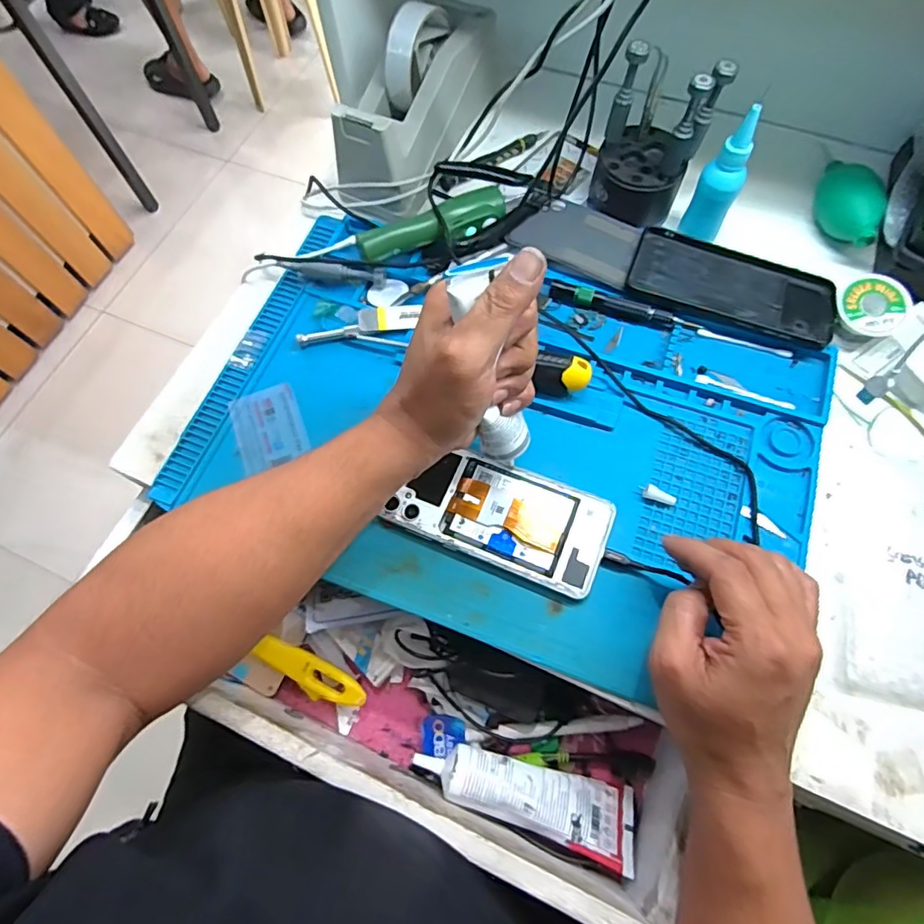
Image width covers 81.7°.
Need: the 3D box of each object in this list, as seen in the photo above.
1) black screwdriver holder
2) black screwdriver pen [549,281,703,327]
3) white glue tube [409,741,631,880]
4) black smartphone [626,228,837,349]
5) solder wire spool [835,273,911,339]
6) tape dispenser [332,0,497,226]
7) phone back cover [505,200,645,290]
[{"bbox_3d":[0.160,-0.274,0.445,0.079,0.112,0.064,15,69,8],"label":"black screwdriver holder"},{"bbox_3d":[0.138,-0.132,0.458,0.127,0.011,0.014,21,70,10],"label":"black screwdriver pen"},{"bbox_3d":[0.047,0.249,0.393,0.162,0.032,0.049,12,69,7],"label":"white glue tube"},{"bbox_3d":[0.233,-0.154,0.461,0.168,0.009,0.088,23,65,8],"label":"black smartphone"},{"bbox_3d":[0.330,-0.125,0.435,0.051,0.022,0.051,-37,71,-12],"label":"solder wire spool"},{"bbox_3d":[-0.041,-0.333,0.498,0.077,0.129,0.208,27,71,12],"label":"tape dispenser"},{"bbox_3d":[0.107,-0.203,0.483,0.107,0.010,0.072,26,71,12],"label":"phone back cover"}]

